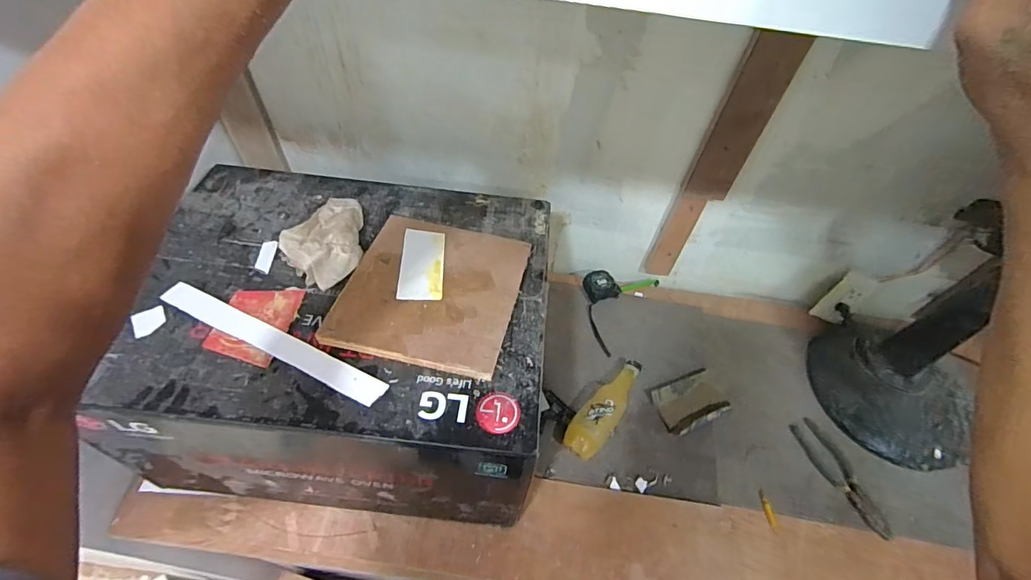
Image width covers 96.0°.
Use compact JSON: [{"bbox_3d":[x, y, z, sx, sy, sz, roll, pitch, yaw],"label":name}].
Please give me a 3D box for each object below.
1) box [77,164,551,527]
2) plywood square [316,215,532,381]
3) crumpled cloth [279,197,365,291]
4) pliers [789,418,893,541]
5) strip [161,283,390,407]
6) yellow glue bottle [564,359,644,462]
[{"bbox_3d":[-0.231,0.058,0.694,0.522,0.269,0.430,7,54,0],"label":"box"},{"bbox_3d":[-0.105,-0.008,0.595,0.212,0.018,0.222,11,54,3],"label":"plywood square"},{"bbox_3d":[-0.265,-0.077,0.633,0.105,0.045,0.163,-5,55,-8],"label":"crumpled cloth"},{"bbox_3d":[0.572,0.322,0.810,0.063,0.012,0.202,-18,58,-16],"label":"pliers"},{"bbox_3d":[-0.288,0.059,0.547,0.304,0.005,0.033,22,48,13],"label":"strip"},{"bbox_3d":[0.166,0.210,0.837,0.062,0.053,0.215,36,59,20],"label":"yellow glue bottle"}]

